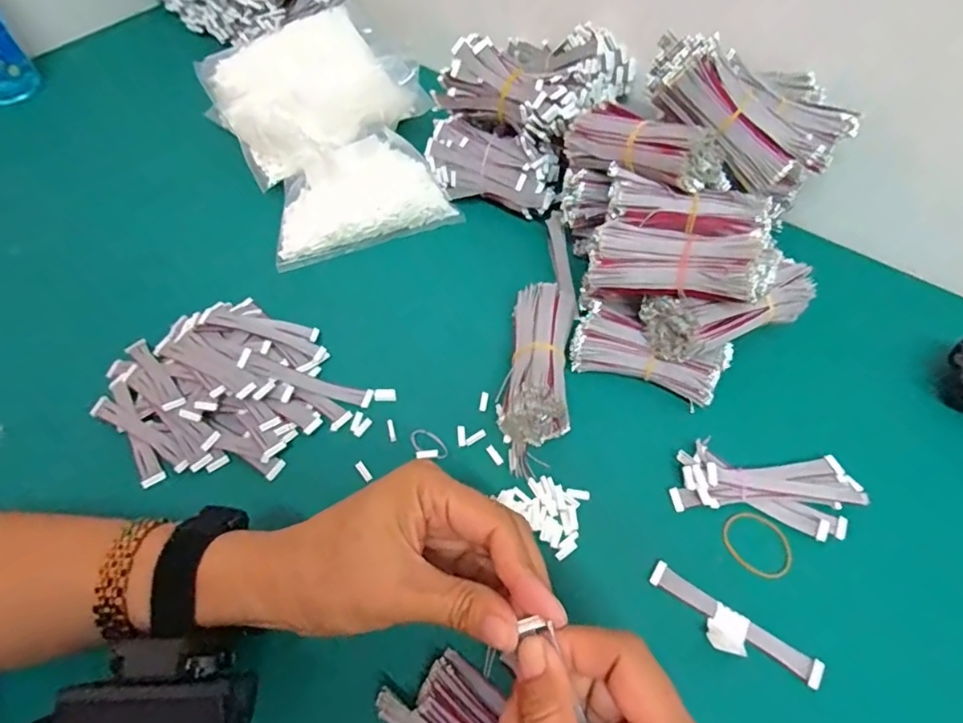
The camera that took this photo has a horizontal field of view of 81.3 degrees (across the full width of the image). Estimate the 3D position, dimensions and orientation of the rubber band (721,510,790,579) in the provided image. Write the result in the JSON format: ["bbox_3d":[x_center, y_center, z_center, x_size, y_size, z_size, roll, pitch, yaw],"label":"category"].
[{"bbox_3d":[0.156,0.104,0.318,0.032,0.005,0.037,-26,58,-11],"label":"rubber band"}]

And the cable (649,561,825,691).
[{"bbox_3d":[0.128,0.140,0.290,0.088,0.011,0.024,30,60,21],"label":"cable"}]

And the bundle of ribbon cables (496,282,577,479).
[{"bbox_3d":[0.036,0.006,0.364,0.041,0.036,0.125,6,55,5],"label":"bundle of ribbon cables"}]

